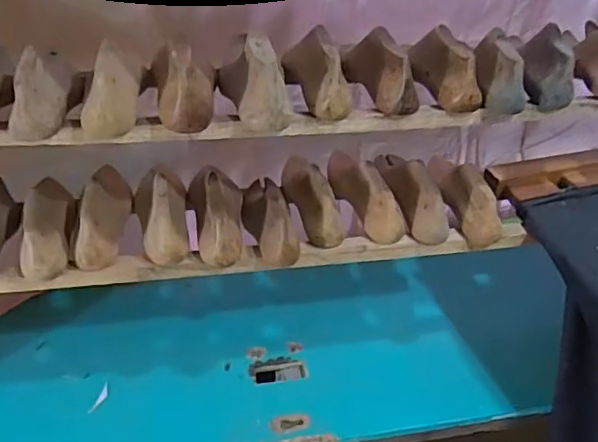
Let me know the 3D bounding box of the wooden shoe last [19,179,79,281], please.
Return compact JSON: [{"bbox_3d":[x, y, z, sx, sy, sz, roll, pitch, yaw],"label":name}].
[{"bbox_3d":[-0.348,-0.017,0.787,0.058,0.075,0.236,-6,35,-13],"label":"wooden shoe last"}]

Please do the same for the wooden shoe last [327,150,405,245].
[{"bbox_3d":[0.094,-0.062,0.872,0.058,0.069,0.236,-7,36,-15],"label":"wooden shoe last"}]

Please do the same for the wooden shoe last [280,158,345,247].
[{"bbox_3d":[0.020,-0.045,0.853,0.059,0.069,0.191,-6,35,-13],"label":"wooden shoe last"}]

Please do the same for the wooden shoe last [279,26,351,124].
[{"bbox_3d":[0.021,-0.196,0.711,0.047,0.073,0.172,-6,35,-13],"label":"wooden shoe last"}]

